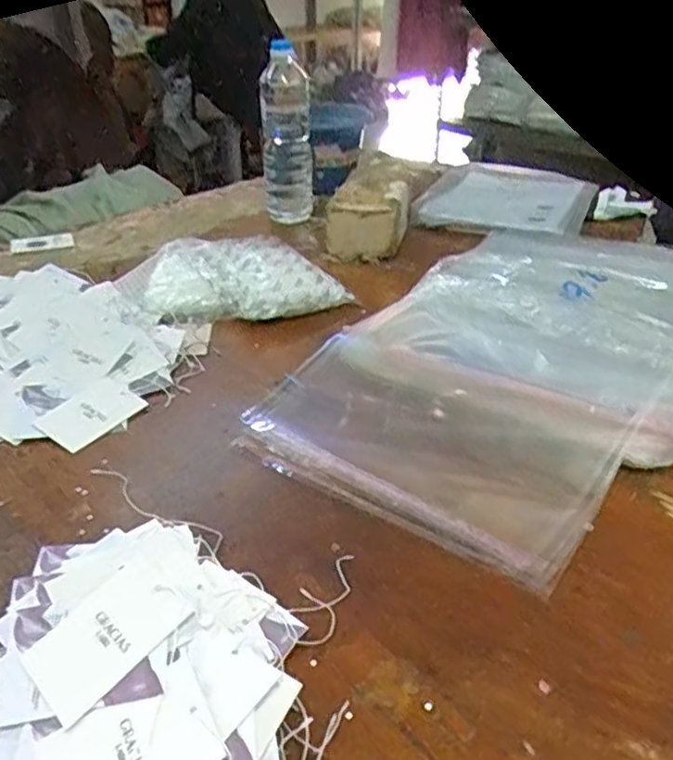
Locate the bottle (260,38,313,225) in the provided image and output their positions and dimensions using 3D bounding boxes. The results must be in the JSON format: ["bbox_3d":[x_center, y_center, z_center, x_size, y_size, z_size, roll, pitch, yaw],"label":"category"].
[{"bbox_3d":[-0.077,-0.375,1.056,0.074,0.267,0.065,-3,31,-3],"label":"bottle"}]

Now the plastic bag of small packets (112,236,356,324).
[{"bbox_3d":[-0.135,-0.129,0.865,0.281,0.057,0.167,-4,31,-5],"label":"plastic bag of small packets"}]

